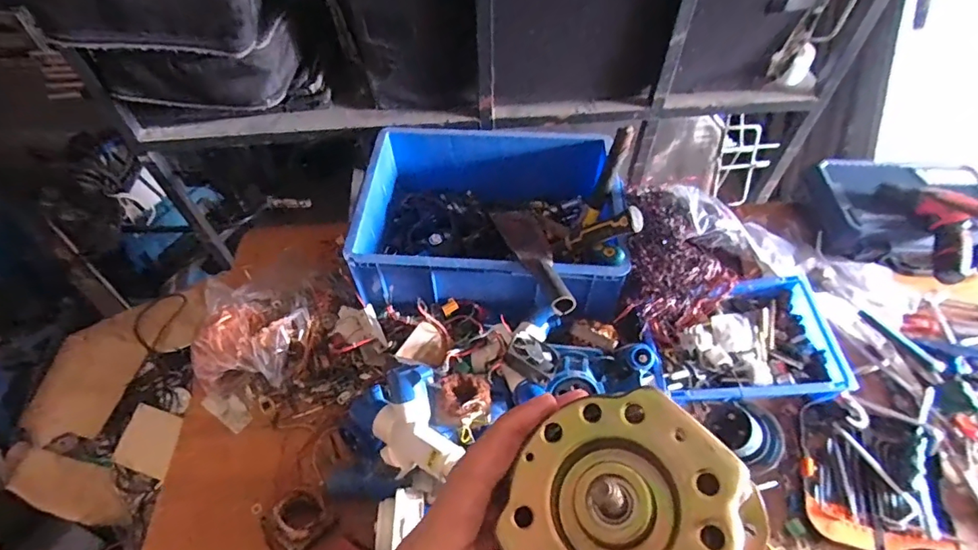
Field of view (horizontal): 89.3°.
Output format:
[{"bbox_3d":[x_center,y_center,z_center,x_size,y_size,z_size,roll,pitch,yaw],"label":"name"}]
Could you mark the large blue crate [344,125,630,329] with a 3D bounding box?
[{"bbox_3d":[0.001,-0.119,0.997,0.462,0.181,0.429,1,53,1],"label":"large blue crate"}]

